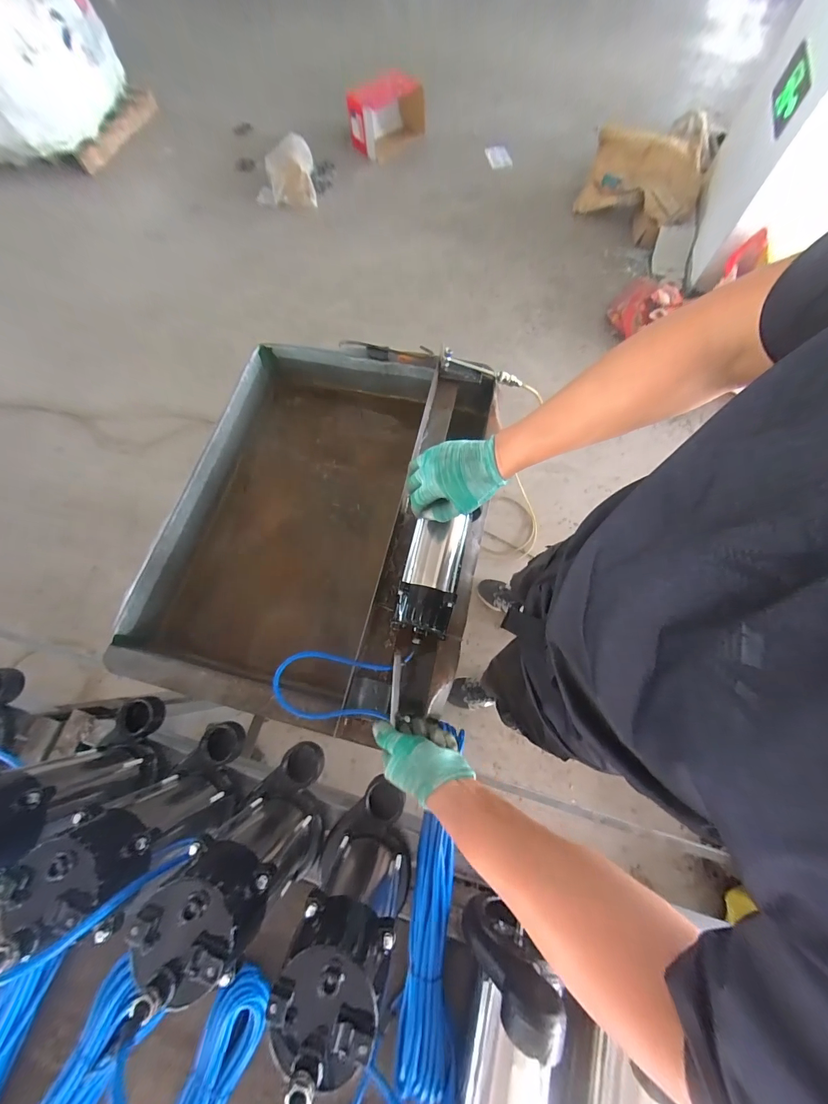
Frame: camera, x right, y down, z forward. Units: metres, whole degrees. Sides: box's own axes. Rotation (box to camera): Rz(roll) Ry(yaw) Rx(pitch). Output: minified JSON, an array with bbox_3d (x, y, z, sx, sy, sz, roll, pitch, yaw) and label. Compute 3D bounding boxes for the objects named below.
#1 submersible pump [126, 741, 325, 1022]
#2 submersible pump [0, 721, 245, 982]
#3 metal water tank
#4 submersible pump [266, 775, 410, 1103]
[{"bbox_3d":[-0.170,0.329,0.404,0.116,0.227,0.133,39,77,14],"label":"submersible pump"},{"bbox_3d":[-0.296,0.301,0.413,0.121,0.242,0.129,-32,73,-8],"label":"submersible pump"},{"bbox_3d":[-0.164,-0.065,0.762,0.589,0.277,0.740,14,72,7],"label":"metal water tank"},{"bbox_3d":[-0.062,0.365,0.388,0.111,0.230,0.143,8,72,5],"label":"submersible pump"}]

